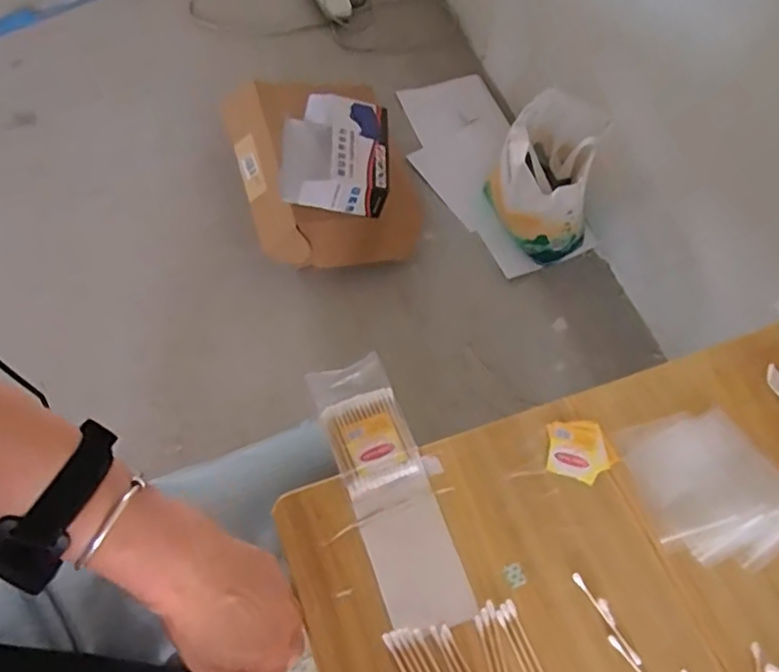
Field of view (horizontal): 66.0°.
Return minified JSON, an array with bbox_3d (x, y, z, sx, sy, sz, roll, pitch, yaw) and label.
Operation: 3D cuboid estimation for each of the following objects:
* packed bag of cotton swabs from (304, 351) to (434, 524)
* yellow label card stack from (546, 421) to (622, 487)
[{"bbox_3d":[-0.018,0.085,0.519,0.068,0.016,0.135,-17,66,-15],"label":"packed bag of cotton swabs"},{"bbox_3d":[0.171,0.101,0.530,0.060,0.004,0.054,8,62,-3],"label":"yellow label card stack"}]

